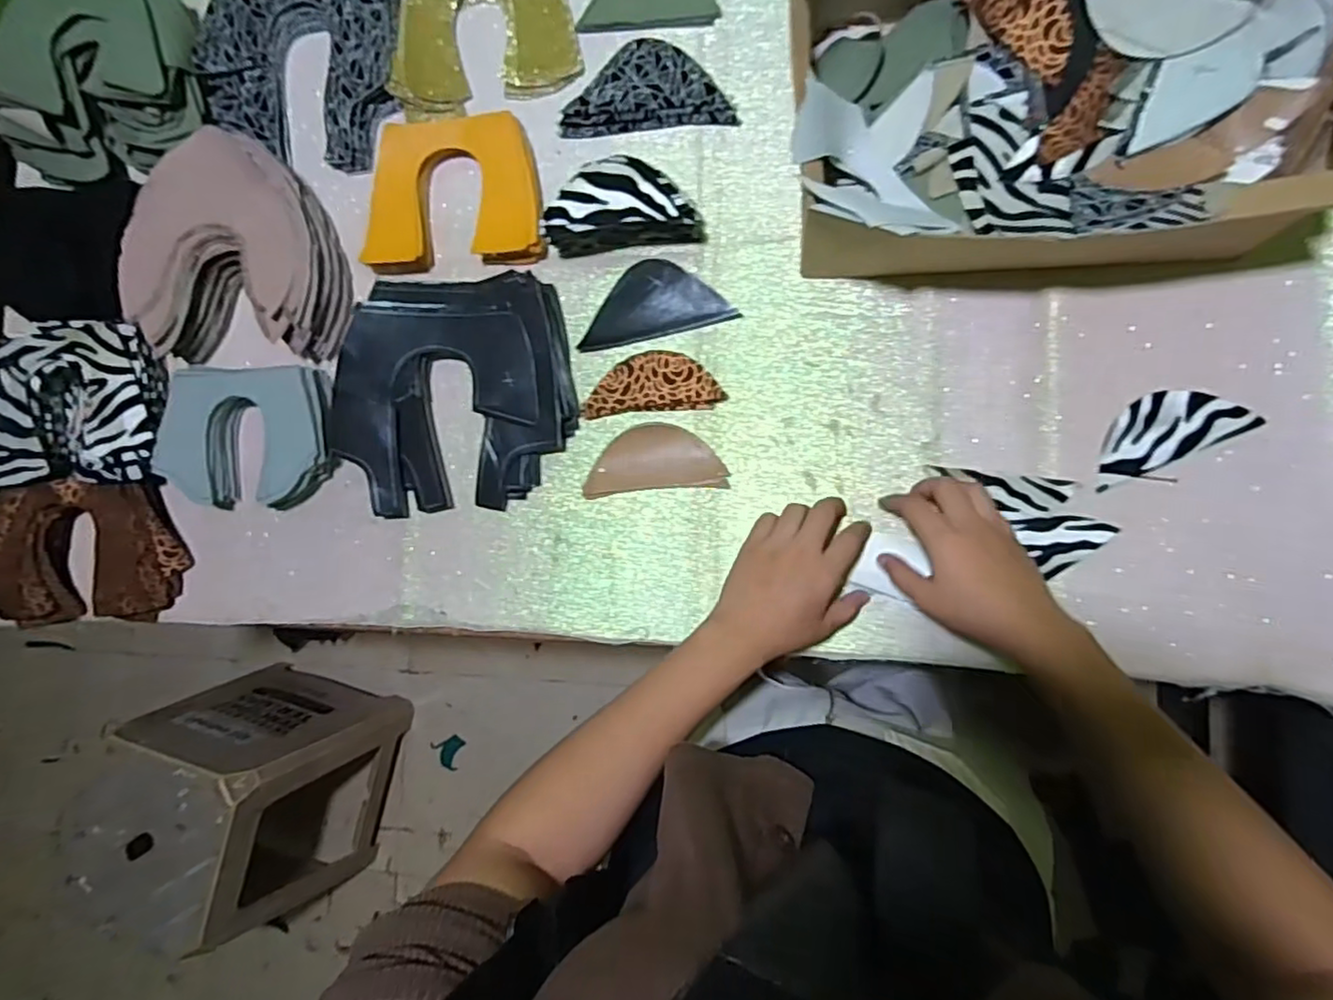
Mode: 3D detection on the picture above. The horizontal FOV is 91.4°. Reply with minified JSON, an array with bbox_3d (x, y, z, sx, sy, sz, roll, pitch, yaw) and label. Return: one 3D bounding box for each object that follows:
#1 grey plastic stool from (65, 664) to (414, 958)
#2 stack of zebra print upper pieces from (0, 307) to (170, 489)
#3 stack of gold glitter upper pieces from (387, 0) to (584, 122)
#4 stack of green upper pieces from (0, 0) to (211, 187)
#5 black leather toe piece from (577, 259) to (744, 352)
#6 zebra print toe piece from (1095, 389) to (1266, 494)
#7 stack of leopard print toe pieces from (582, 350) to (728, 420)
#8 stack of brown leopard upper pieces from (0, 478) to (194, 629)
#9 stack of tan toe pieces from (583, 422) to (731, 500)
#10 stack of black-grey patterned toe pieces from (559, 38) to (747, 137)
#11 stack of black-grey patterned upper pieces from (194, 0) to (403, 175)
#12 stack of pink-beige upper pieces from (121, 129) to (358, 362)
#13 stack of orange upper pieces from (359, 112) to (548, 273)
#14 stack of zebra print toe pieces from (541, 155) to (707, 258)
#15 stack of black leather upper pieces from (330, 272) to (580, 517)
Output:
[{"bbox_3d":[-0.724,0.511,1.149,0.322,0.386,0.308,11,88,9],"label":"grey plastic stool"},{"bbox_3d":[-0.536,-0.092,0.593,0.163,0.050,0.156,-2,86,8],"label":"stack of zebra print upper pieces"},{"bbox_3d":[-0.168,-0.416,0.570,0.163,0.018,0.131,-15,84,7],"label":"stack of gold glitter upper pieces"},{"bbox_3d":[-0.519,-0.393,0.592,0.182,0.074,0.171,-12,85,8],"label":"stack of green upper pieces"},{"bbox_3d":[-0.012,-0.168,0.543,0.127,0.010,0.062,-11,85,8],"label":"black leather toe piece"},{"bbox_3d":[0.365,-0.052,0.477,0.107,0.012,0.051,-24,83,6],"label":"zebra print toe piece"},{"bbox_3d":[-0.013,-0.097,0.540,0.113,0.011,0.048,-4,86,8],"label":"stack of leopard print toe pieces"},{"bbox_3d":[-0.536,0.049,0.597,0.178,0.038,0.126,-3,86,8],"label":"stack of brown leopard upper pieces"},{"bbox_3d":[-0.011,-0.034,0.536,0.115,0.009,0.054,-5,86,8],"label":"stack of tan toe pieces"},{"bbox_3d":[-0.017,-0.350,0.550,0.145,0.011,0.075,0,86,8],"label":"stack of black-grey patterned toe pieces"},{"bbox_3d":[-0.330,-0.396,0.588,0.182,0.026,0.182,-2,86,8],"label":"stack of black-grey patterned upper pieces"},{"bbox_3d":[-0.378,-0.218,0.571,0.178,0.055,0.180,0,86,9],"label":"stack of pink-beige upper pieces"},{"bbox_3d":[-0.181,-0.266,0.560,0.158,0.025,0.129,0,86,9],"label":"stack of orange upper pieces"},{"bbox_3d":[-0.036,-0.233,0.523,0.120,0.061,0.049,-5,86,8],"label":"stack of zebra print toe pieces"},{"bbox_3d":[-0.184,-0.089,0.551,0.211,0.033,0.193,-3,88,8],"label":"stack of black leather upper pieces"}]

